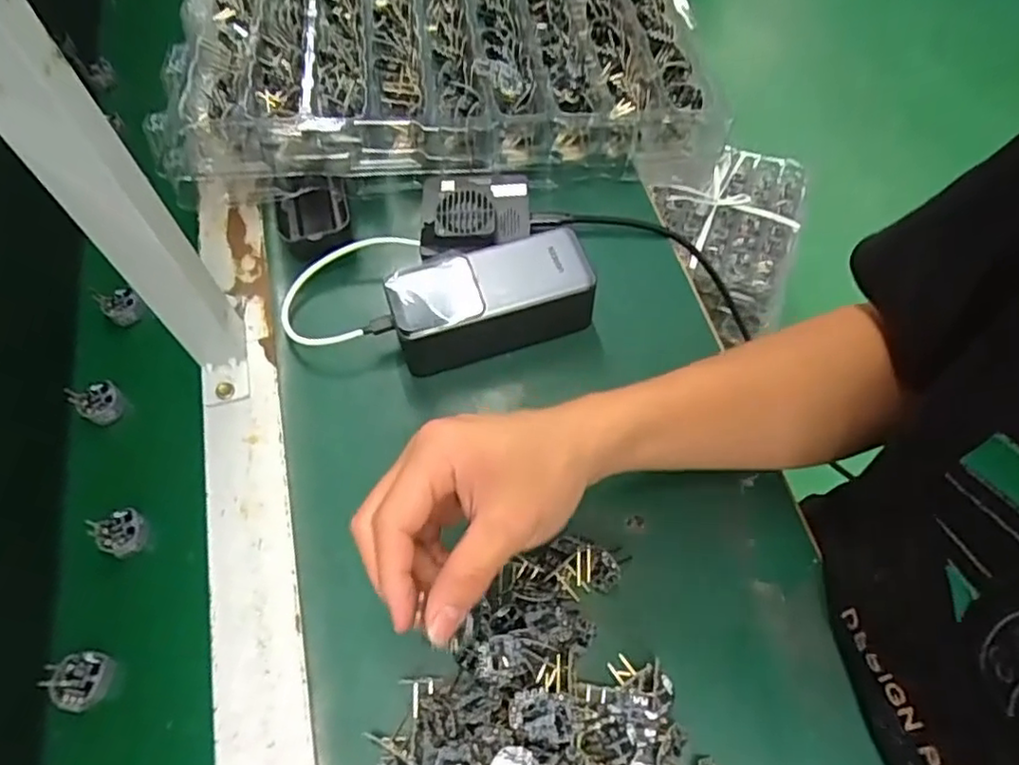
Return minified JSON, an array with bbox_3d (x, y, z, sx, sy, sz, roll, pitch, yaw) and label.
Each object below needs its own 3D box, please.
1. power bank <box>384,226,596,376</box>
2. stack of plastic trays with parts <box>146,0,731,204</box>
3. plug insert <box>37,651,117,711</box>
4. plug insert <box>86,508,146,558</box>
[{"bbox_3d":[-0.012,-0.055,0.438,0.128,0.053,0.057,-14,63,-7],"label":"power bank"},{"bbox_3d":[-0.052,-0.277,0.525,0.414,0.049,0.297,-3,62,0],"label":"stack of plastic trays with parts"},{"bbox_3d":[-0.236,0.164,0.362,0.027,0.023,0.028,2,62,2],"label":"plug insert"},{"bbox_3d":[-0.236,0.090,0.401,0.029,0.025,0.027,0,62,1],"label":"plug insert"}]

